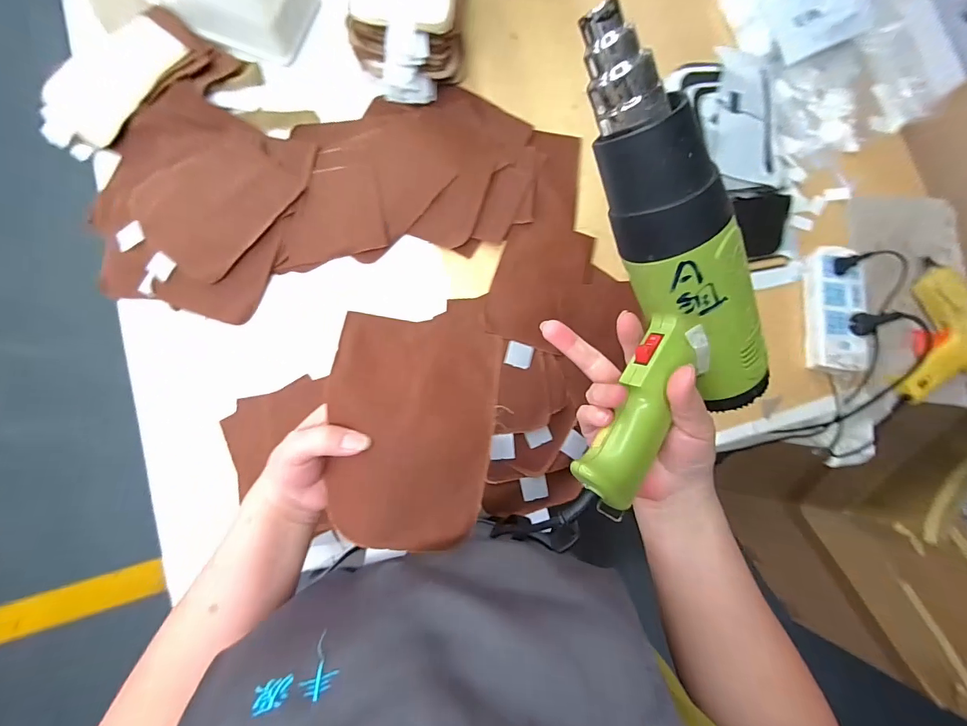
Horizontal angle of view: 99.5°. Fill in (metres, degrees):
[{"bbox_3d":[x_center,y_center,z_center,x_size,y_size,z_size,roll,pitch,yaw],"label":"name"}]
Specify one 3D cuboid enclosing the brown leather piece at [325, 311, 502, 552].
[{"bbox_3d":[-0.056,0.063,0.325,0.122,0.031,0.186,6,96,-10],"label":"brown leather piece"}]

